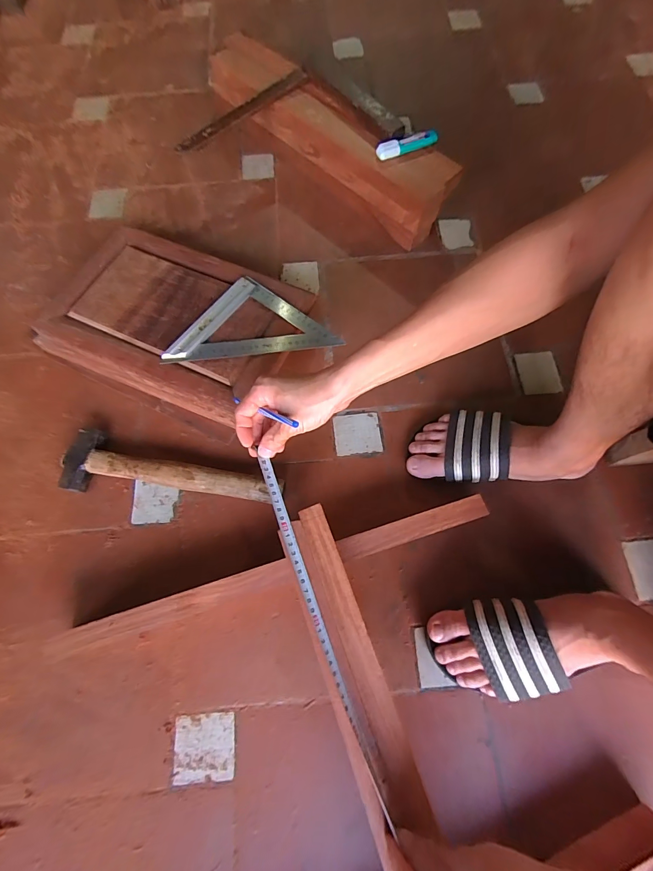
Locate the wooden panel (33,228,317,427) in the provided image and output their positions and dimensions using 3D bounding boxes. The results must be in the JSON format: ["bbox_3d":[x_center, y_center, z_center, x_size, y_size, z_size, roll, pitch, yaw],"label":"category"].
[{"bbox_3d":[-0.238,-0.184,0.580,0.368,0.071,0.248,23,73,8],"label":"wooden panel"}]

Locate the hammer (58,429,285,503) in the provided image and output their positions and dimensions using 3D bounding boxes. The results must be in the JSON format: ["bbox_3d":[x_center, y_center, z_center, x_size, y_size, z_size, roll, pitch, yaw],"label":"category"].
[{"bbox_3d":[-0.220,0.057,0.513,0.311,0.036,0.089,8,71,3],"label":"hammer"}]

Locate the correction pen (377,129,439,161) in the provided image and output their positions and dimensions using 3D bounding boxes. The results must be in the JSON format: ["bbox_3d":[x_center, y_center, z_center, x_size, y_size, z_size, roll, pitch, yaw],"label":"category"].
[{"bbox_3d":[0.137,-0.487,0.591,0.104,0.019,0.018,-17,72,-5],"label":"correction pen"}]

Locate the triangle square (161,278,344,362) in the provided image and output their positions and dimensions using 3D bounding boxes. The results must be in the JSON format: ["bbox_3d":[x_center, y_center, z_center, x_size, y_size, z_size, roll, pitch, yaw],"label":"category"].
[{"bbox_3d":[-0.116,-0.182,0.531,0.247,0.020,0.124,-10,71,-3],"label":"triangle square"}]

